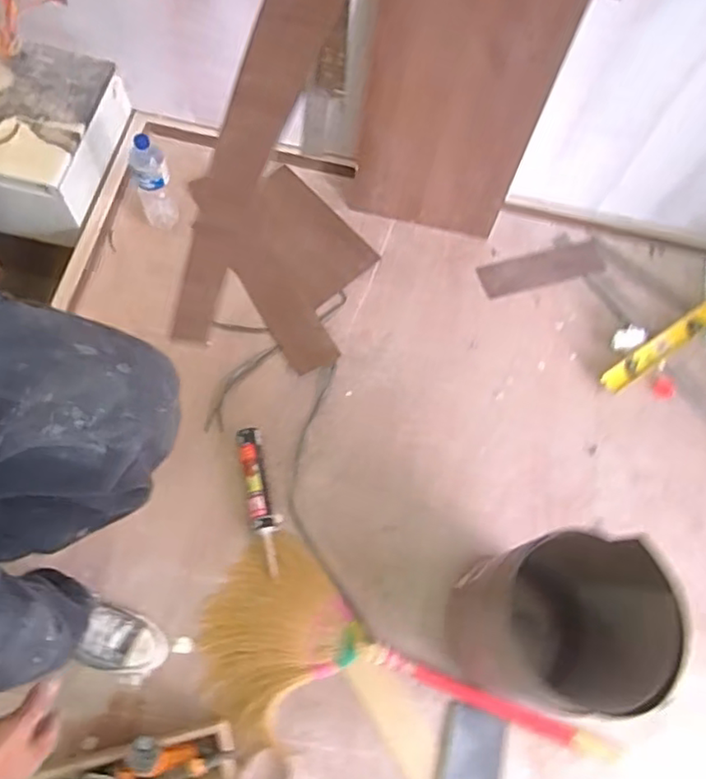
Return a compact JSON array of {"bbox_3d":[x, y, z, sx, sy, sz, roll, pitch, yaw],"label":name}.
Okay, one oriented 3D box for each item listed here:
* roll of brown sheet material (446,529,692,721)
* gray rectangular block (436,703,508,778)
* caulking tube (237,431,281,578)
[{"bbox_3d":[0.321,0.382,1.014,0.248,0.430,0.249,1,69,-2],"label":"roll of brown sheet material"},{"bbox_3d":[0.218,0.663,1.123,0.113,0.013,0.146,14,69,3],"label":"gray rectangular block"},{"bbox_3d":[-0.185,0.226,1.251,0.065,0.058,0.295,-13,70,-8],"label":"caulking tube"}]

